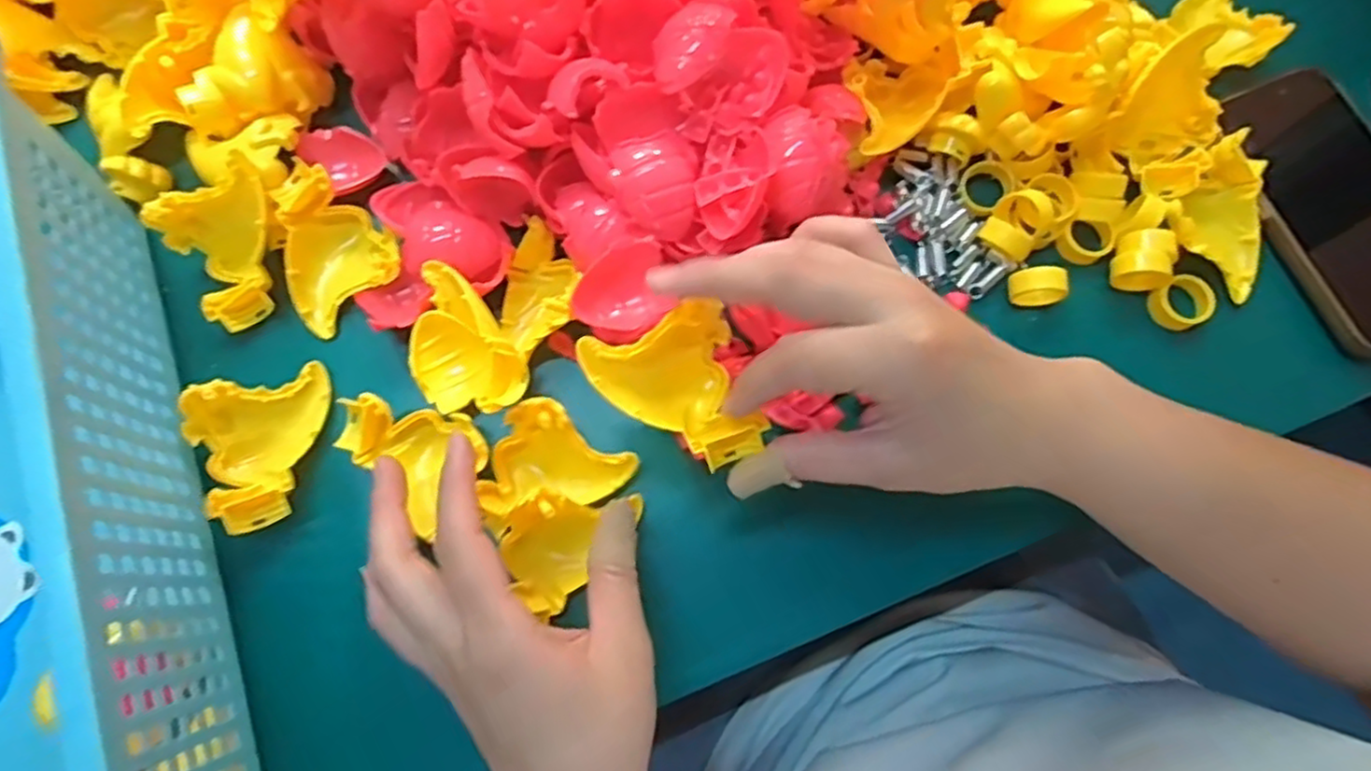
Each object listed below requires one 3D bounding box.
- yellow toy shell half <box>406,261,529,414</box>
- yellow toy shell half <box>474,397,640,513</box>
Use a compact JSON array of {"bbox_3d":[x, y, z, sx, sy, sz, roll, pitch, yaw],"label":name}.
[{"bbox_3d":[-0.106,-0.018,0.320,0.045,0.029,0.076,-35,79,-9],"label":"yellow toy shell half"},{"bbox_3d":[-0.058,0.030,0.313,0.067,0.025,0.046,-6,76,-2],"label":"yellow toy shell half"}]

